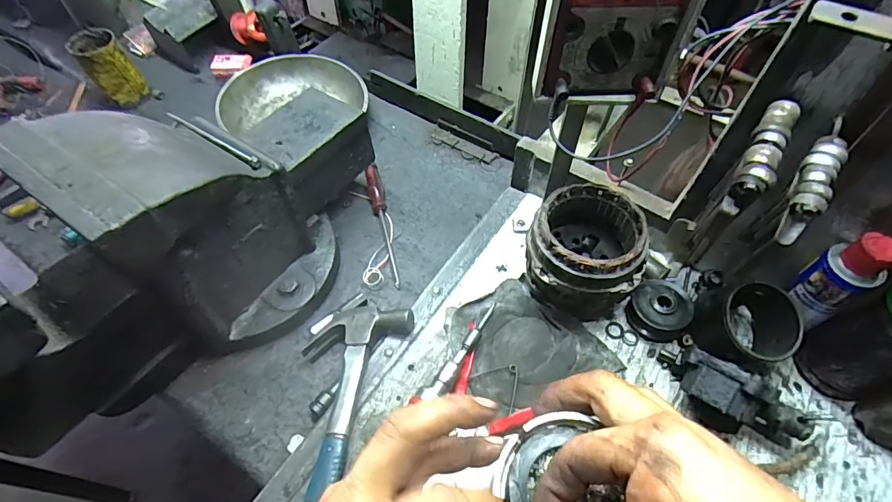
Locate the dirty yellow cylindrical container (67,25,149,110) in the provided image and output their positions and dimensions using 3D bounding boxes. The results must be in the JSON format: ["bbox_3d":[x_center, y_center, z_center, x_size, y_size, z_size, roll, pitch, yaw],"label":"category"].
[{"bbox_3d":[-0.612,-0.332,0.826,0.076,0.108,0.084,-35,63,-22],"label":"dirty yellow cylindrical container"}]

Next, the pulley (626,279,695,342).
[{"bbox_3d":[0.258,0.071,0.549,0.065,0.040,0.062,10,56,6],"label":"pulley"}]

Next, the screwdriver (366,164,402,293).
[{"bbox_3d":[-0.096,-0.044,0.679,0.023,0.025,0.219,-10,56,-7],"label":"screwdriver"}]

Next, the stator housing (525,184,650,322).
[{"bbox_3d":[0.163,0.007,0.549,0.128,0.125,0.131,11,56,7],"label":"stator housing"}]

